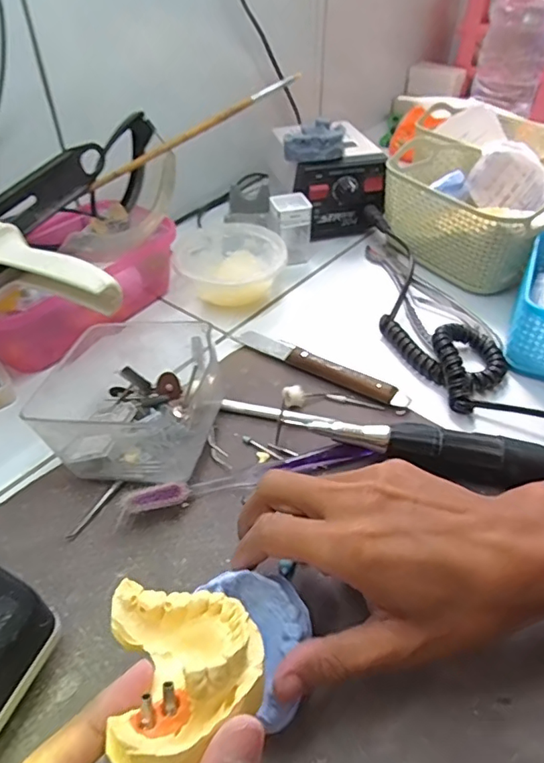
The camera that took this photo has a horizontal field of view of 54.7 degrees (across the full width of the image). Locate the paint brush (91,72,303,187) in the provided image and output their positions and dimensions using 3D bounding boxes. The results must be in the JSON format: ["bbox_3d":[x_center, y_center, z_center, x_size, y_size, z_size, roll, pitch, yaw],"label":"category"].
[{"bbox_3d":[-0.068,-0.209,0.442,0.196,0.007,0.013,-23,43,11],"label":"paint brush"}]

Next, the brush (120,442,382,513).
[{"bbox_3d":[-0.011,0.058,0.335,0.161,0.020,0.017,-14,45,-14],"label":"brush"}]

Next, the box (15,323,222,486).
[{"bbox_3d":[-0.097,0.018,0.351,0.109,0.057,0.090,8,44,8],"label":"box"}]

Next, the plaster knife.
[{"bbox_3d":[0.036,-0.013,0.416,0.150,0.013,0.020,25,49,24],"label":"plaster knife"}]

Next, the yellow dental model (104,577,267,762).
[{"bbox_3d":[-0.030,0.104,0.192,0.052,0.029,0.072,-4,22,-15],"label":"yellow dental model"}]

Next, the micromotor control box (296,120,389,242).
[{"bbox_3d":[0.066,-0.220,0.583,0.096,0.082,0.108,-6,44,-6],"label":"micromotor control box"}]

